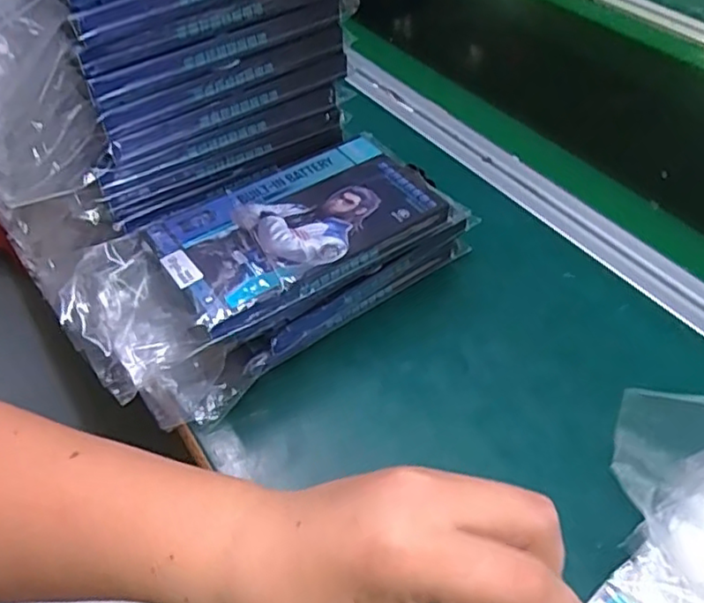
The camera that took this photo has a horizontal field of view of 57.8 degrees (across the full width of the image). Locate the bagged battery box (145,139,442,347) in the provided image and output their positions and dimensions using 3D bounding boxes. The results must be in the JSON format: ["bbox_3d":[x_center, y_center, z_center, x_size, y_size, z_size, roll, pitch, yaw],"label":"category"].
[{"bbox_3d":[-0.032,-0.048,0.388,0.167,0.017,0.097,-25,51,-21],"label":"bagged battery box"}]

